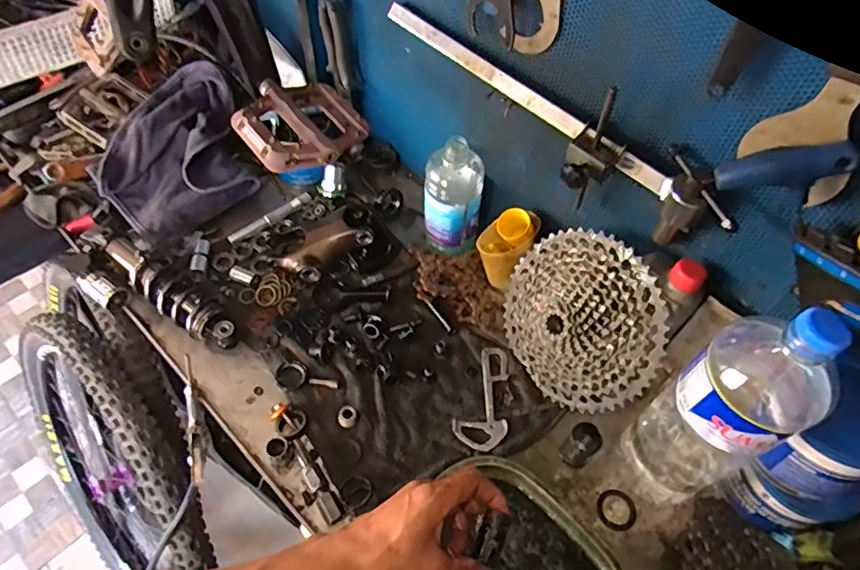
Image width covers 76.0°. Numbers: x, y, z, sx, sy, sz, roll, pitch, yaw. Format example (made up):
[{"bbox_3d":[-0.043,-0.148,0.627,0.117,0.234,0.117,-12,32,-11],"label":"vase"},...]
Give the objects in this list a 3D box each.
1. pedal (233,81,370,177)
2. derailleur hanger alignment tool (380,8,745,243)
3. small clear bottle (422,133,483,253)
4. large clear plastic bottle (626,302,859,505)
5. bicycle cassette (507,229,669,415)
[{"bbox_3d":[-0.124,-0.156,0.520,0.109,0.026,0.108,-33,62,-22],"label":"pedal"},{"bbox_3d":[0.105,-0.166,0.570,0.067,0.081,0.428,-35,63,-23],"label":"derailleur hanger alignment tool"},{"bbox_3d":[0.029,-0.113,0.710,0.071,0.161,0.058,4,55,1],"label":"small clear bottle"},{"bbox_3d":[0.251,0.114,0.479,0.091,0.307,0.093,-26,60,-18],"label":"large clear plastic bottle"},{"bbox_3d":[0.152,0.041,0.598,0.040,0.185,0.191,-5,57,-44],"label":"bicycle cassette"}]

